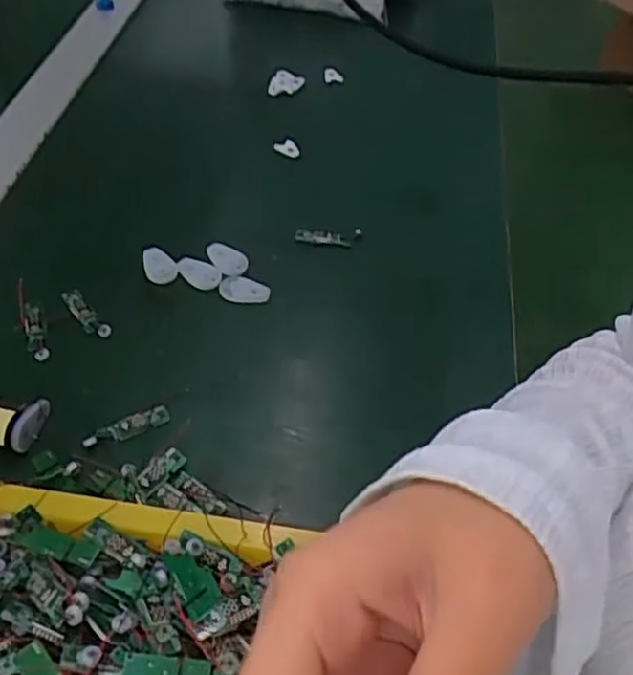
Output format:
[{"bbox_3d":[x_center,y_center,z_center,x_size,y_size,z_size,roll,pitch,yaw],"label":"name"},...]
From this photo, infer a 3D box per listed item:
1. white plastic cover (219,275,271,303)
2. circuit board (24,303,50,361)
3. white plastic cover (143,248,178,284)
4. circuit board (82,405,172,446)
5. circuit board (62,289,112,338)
[{"bbox_3d":[-0.051,-0.034,0.496,0.035,0.008,0.018,15,47,8],"label":"white plastic cover"},{"bbox_3d":[-0.184,-0.003,0.459,0.013,0.005,0.049,-13,49,-18],"label":"circuit board"},{"bbox_3d":[-0.113,-0.052,0.505,0.022,0.009,0.031,-8,48,-14],"label":"white plastic cover"},{"bbox_3d":[-0.113,0.053,0.416,0.051,0.005,0.014,-19,52,-23],"label":"circuit board"},{"bbox_3d":[-0.156,-0.015,0.473,0.012,0.005,0.051,-29,56,-29],"label":"circuit board"}]

